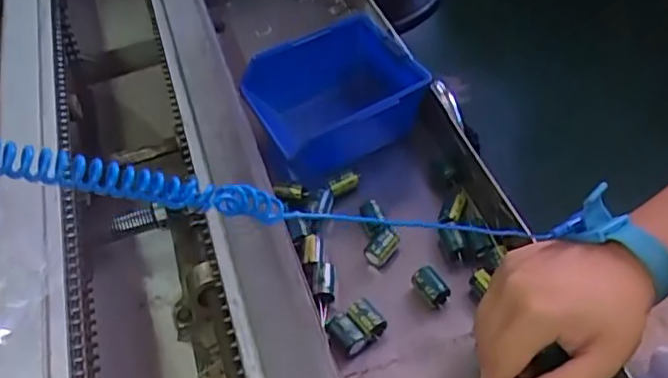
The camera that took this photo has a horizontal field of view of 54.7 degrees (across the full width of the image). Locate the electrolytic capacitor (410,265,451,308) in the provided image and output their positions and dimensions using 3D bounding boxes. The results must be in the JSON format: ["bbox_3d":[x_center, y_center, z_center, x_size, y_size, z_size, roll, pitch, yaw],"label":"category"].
[{"bbox_3d":[0.068,0.067,0.448,0.018,0.016,0.026,-30,53,-19],"label":"electrolytic capacitor"}]

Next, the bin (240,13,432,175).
[{"bbox_3d":[0.000,-0.075,0.530,0.120,0.060,0.109,-25,51,-15],"label":"bin"}]

